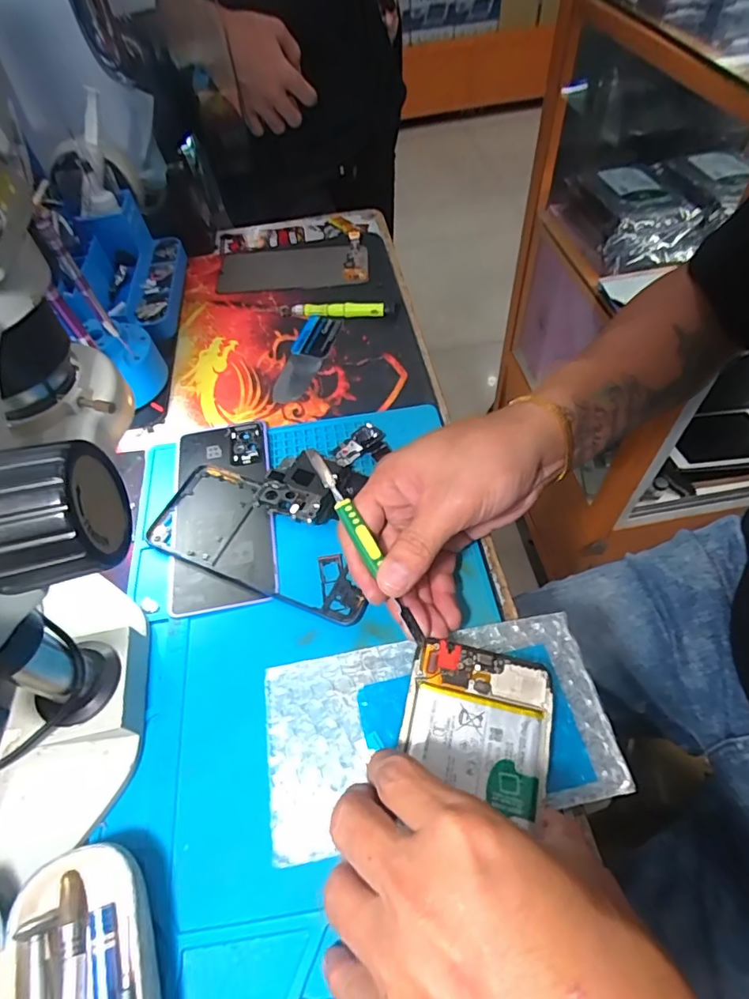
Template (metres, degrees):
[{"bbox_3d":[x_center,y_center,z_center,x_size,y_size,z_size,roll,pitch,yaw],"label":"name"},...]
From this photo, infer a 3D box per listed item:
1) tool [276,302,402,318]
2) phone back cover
[{"bbox_3d":[-0.036,-0.181,0.490,0.112,0.014,0.014,3,55,6],"label":"tool"},{"bbox_3d":[-0.107,0.005,0.366,0.068,0.008,0.152,-9,55,-2],"label":"phone back cover"}]

